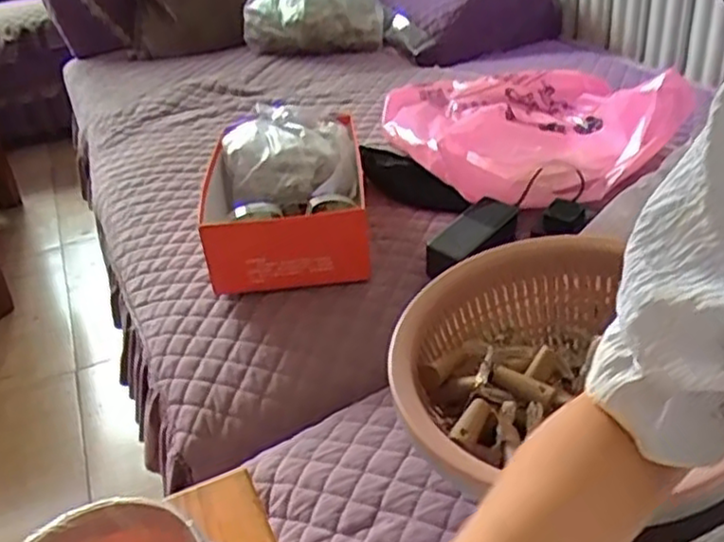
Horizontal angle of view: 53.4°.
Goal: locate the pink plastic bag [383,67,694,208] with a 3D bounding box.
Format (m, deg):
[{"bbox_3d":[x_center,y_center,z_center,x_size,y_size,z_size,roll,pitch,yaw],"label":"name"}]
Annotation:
[{"bbox_3d":[0.227,-0.243,1.067,0.331,0.111,0.393,-13,33,-10],"label":"pink plastic bag"}]

